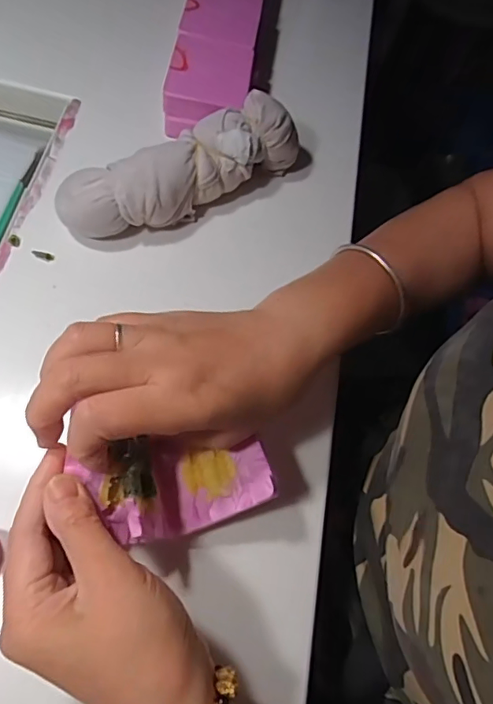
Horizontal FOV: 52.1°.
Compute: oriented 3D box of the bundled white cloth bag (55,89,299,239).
[{"bbox_3d":[-0.045,-0.137,0.381,0.194,0.048,0.054,-26,73,-19],"label":"bundled white cloth bag"}]

